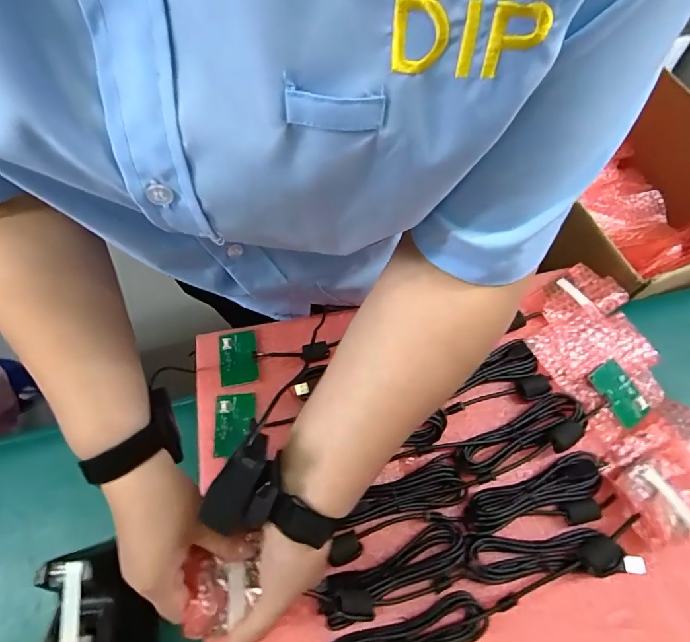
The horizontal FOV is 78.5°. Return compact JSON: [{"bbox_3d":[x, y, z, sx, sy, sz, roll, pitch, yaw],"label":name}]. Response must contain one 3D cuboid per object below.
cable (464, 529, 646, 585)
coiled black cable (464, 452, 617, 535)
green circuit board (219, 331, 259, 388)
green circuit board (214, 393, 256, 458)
[{"bbox_3d":[0.192,0.218,0.391,0.155,0.024,0.037,-1,63,-3],"label":"cable"},{"bbox_3d":[0.191,0.176,0.418,0.146,0.020,0.059,-11,63,-8],"label":"coiled black cable"},{"bbox_3d":[-0.128,0.044,0.506,0.044,0.004,0.066,-9,63,-7],"label":"green circuit board"},{"bbox_3d":[-0.122,0.115,0.469,0.044,0.007,0.067,-4,63,-4],"label":"green circuit board"}]

